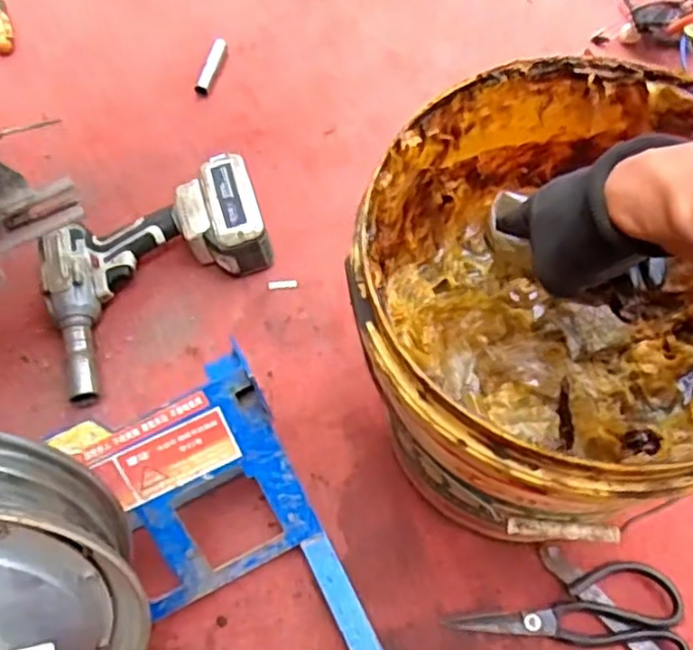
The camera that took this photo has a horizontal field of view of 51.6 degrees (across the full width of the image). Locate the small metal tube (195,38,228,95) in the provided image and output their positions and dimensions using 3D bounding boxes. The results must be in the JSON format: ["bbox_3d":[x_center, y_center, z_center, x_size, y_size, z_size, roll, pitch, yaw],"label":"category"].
[{"bbox_3d":[-0.174,-0.334,0.931,0.021,0.021,0.090,11,62,6],"label":"small metal tube"}]

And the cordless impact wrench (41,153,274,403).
[{"bbox_3d":[-0.194,-0.054,0.761,0.243,0.080,0.181,-22,65,-6],"label":"cordless impact wrench"}]

